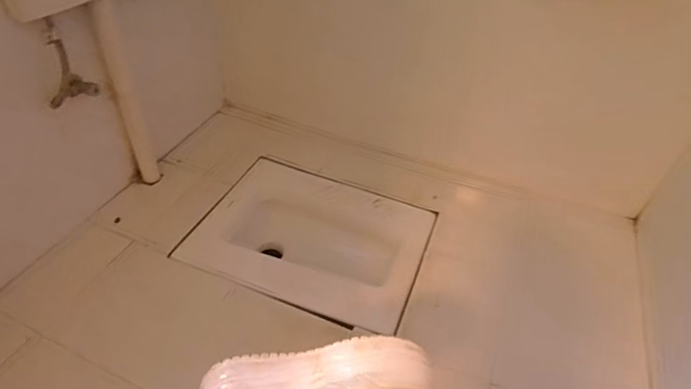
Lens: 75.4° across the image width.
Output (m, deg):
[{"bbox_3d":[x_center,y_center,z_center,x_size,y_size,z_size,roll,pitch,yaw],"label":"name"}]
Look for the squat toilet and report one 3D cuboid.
[{"bbox_3d":[-0.094,0.159,1.252,0.586,0.171,0.431,17,42,14],"label":"squat toilet"}]

